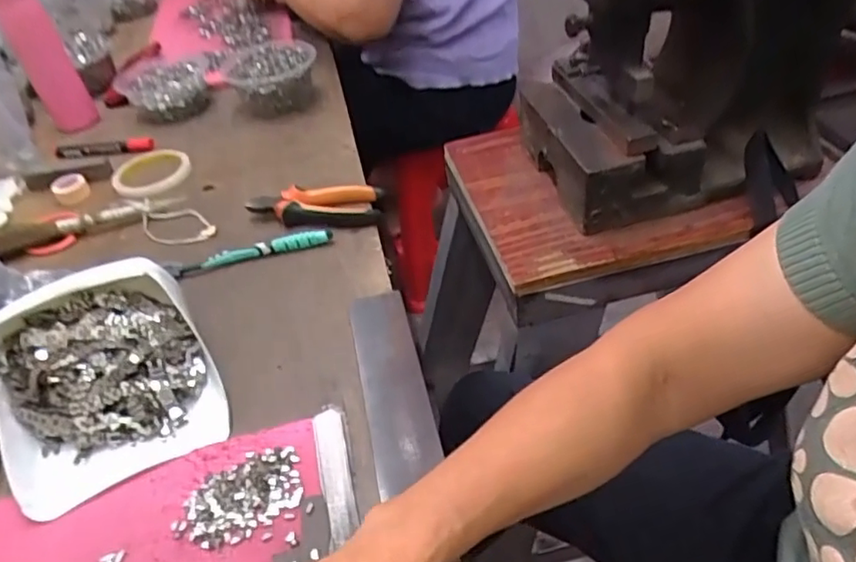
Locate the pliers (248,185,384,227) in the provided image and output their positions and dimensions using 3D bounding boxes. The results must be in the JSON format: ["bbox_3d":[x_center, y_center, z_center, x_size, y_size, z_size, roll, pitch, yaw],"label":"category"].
[{"bbox_3d":[-0.126,-0.075,0.669,0.151,0.035,0.060,-7,42,3],"label":"pliers"}]

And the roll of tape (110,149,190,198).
[{"bbox_3d":[-0.363,-0.142,0.789,0.099,0.019,0.099,-5,42,5],"label":"roll of tape"}]

